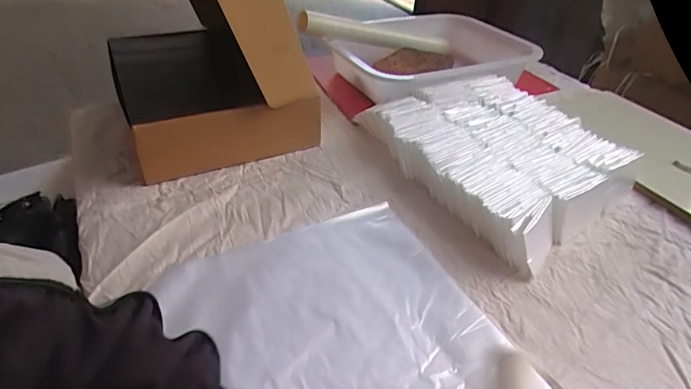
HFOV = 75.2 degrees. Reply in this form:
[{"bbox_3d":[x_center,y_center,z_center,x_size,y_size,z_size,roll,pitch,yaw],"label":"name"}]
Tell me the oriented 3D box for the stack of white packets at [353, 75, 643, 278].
[{"bbox_3d":[0.216,-0.068,0.661,0.273,0.069,0.357,-18,43,-26],"label":"stack of white packets"}]

